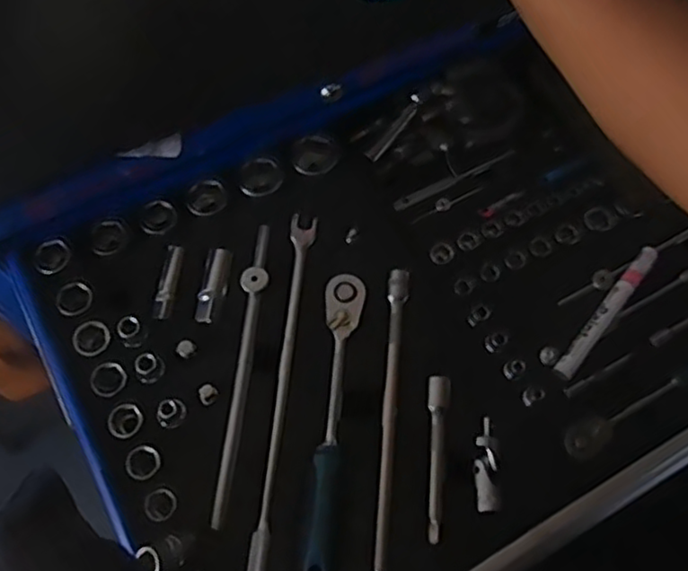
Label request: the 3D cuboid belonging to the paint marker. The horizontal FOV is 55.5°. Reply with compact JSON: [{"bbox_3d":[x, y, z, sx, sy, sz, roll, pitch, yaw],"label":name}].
[{"bbox_3d":[0.214,0.023,0.532,0.015,0.016,0.141,38,69,14],"label":"paint marker"}]

